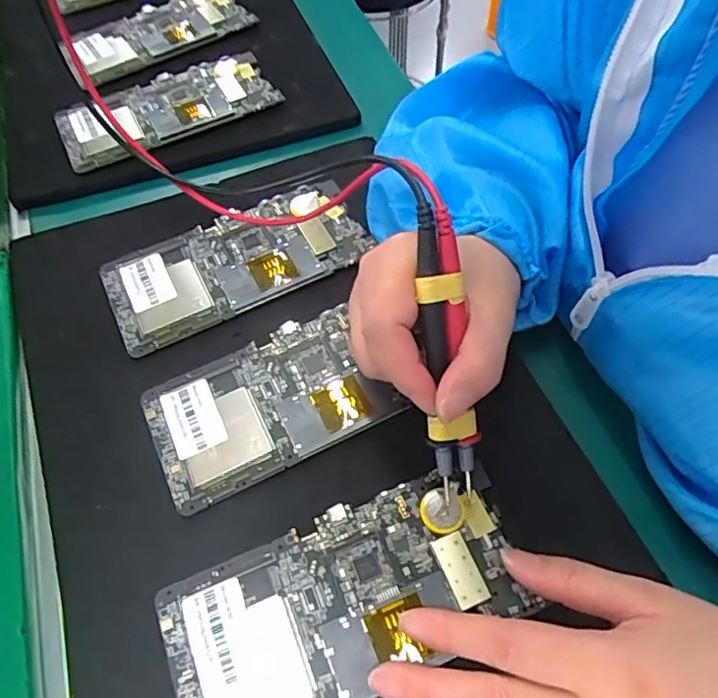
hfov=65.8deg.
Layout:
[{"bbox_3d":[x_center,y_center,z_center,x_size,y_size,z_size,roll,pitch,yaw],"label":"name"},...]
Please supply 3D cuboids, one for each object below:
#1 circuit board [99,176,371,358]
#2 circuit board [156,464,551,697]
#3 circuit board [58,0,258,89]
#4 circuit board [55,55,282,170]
[{"bbox_3d":[-0.074,-0.056,0.337,0.154,0.011,0.073,-24,61,-13],"label":"circuit board"},{"bbox_3d":[-0.005,0.107,0.239,0.153,0.006,0.072,-24,61,-11],"label":"circuit board"},{"bbox_3d":[-0.180,-0.281,0.488,0.159,0.006,0.087,-30,63,-16],"label":"circuit board"},{"bbox_3d":[-0.148,-0.187,0.428,0.160,0.010,0.080,-25,62,-13],"label":"circuit board"}]

